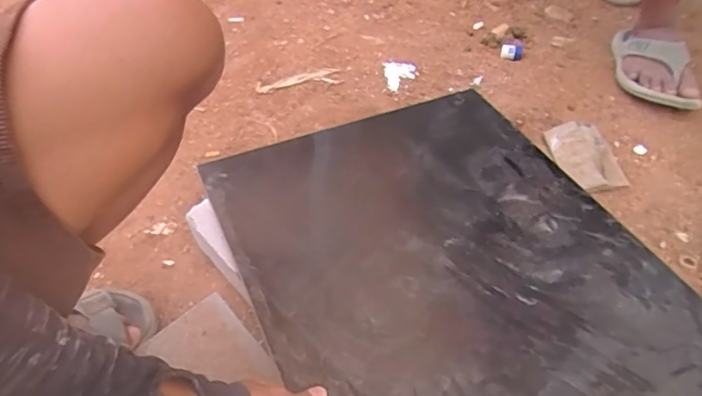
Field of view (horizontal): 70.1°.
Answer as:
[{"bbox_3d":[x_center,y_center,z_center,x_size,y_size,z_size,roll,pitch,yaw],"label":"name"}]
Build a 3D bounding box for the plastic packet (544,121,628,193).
[{"bbox_3d":[0.385,-0.070,0.826,0.093,0.037,0.141,-18,51,-10],"label":"plastic packet"}]

